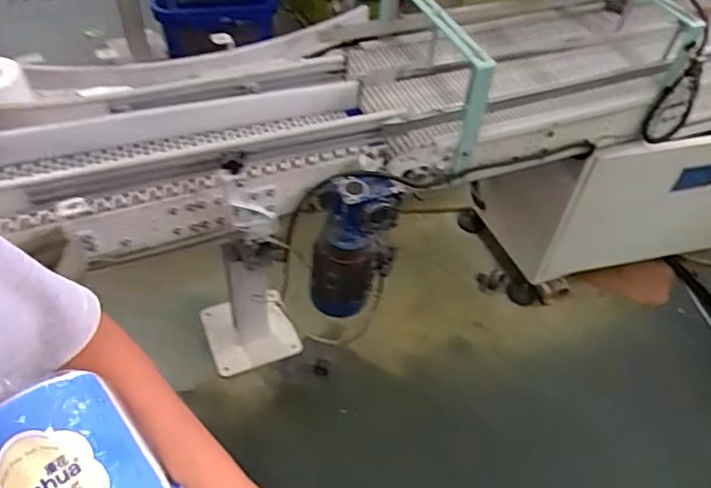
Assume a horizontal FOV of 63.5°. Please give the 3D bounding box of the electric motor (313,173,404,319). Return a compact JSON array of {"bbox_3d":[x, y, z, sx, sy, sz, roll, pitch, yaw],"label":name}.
[{"bbox_3d":[-0.003,0.007,1.166,0.166,0.293,0.132,8,48,1],"label":"electric motor"}]

